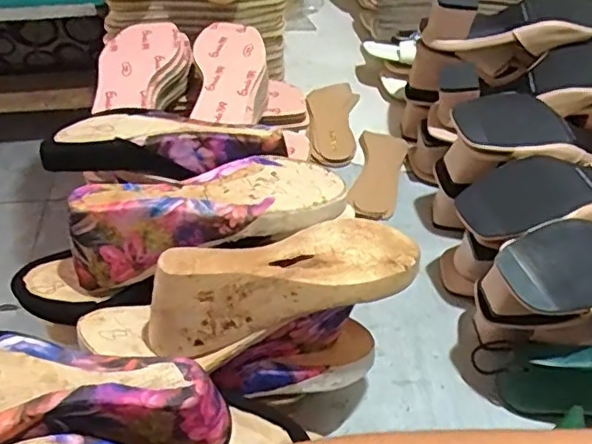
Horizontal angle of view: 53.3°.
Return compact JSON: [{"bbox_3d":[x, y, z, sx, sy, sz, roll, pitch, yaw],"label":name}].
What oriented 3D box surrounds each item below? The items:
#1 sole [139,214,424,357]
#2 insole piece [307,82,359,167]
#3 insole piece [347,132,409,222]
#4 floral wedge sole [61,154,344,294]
[{"bbox_3d":[-0.009,0.053,0.467,0.212,0.071,0.074,-14,49,-13],"label":"sole"},{"bbox_3d":[0.053,-0.150,0.883,0.075,0.014,0.187,17,47,-10],"label":"insole piece"},{"bbox_3d":[0.113,-0.065,0.824,0.064,0.019,0.154,11,48,10],"label":"insole piece"},{"bbox_3d":[-0.076,0.003,0.506,0.233,0.077,0.088,-11,48,-10],"label":"floral wedge sole"}]

